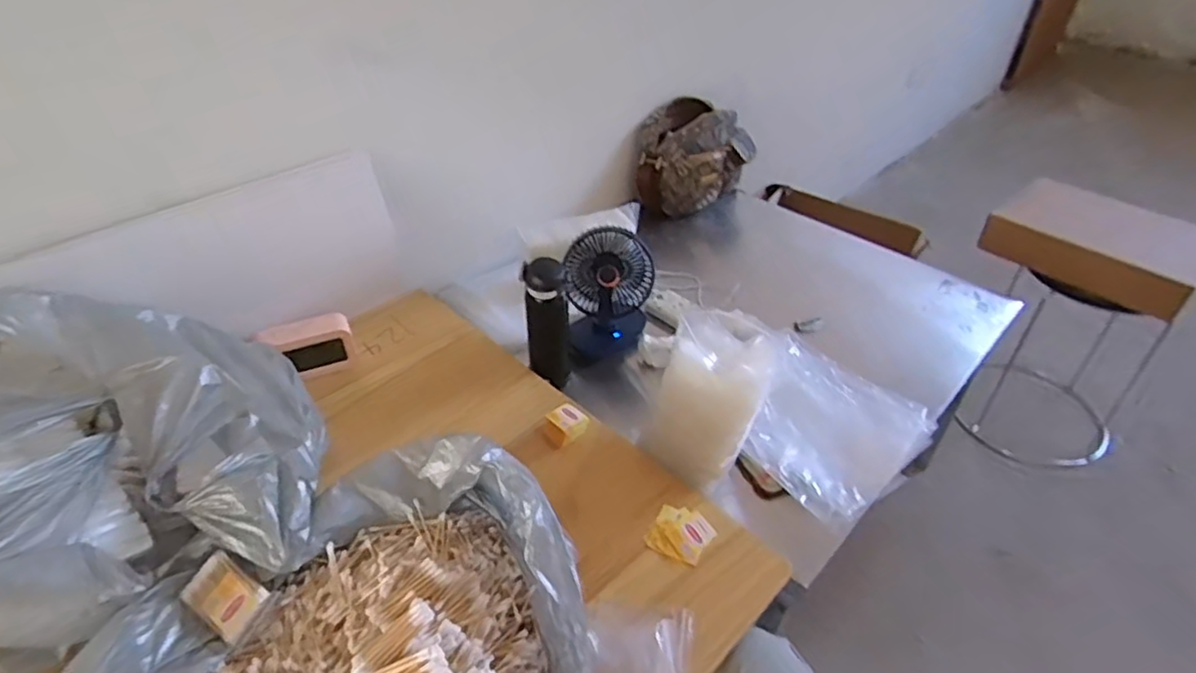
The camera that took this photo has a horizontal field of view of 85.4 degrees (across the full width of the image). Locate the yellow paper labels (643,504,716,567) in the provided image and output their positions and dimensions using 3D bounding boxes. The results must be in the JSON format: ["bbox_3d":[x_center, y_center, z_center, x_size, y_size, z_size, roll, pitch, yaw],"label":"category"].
[{"bbox_3d":[0.098,0.235,0.775,0.071,0.007,0.069,19,44,22],"label":"yellow paper labels"}]

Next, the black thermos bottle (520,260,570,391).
[{"bbox_3d":[-0.076,-0.016,0.981,0.061,0.210,0.059,-3,40,-2],"label":"black thermos bottle"}]

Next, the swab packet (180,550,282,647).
[{"bbox_3d":[-0.355,0.247,0.616,0.077,0.018,0.056,36,83,10],"label":"swab packet"}]

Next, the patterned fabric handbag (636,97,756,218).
[{"bbox_3d":[0.211,-0.404,1.450,0.270,0.174,0.172,-31,49,-31],"label":"patterned fabric handbag"}]

